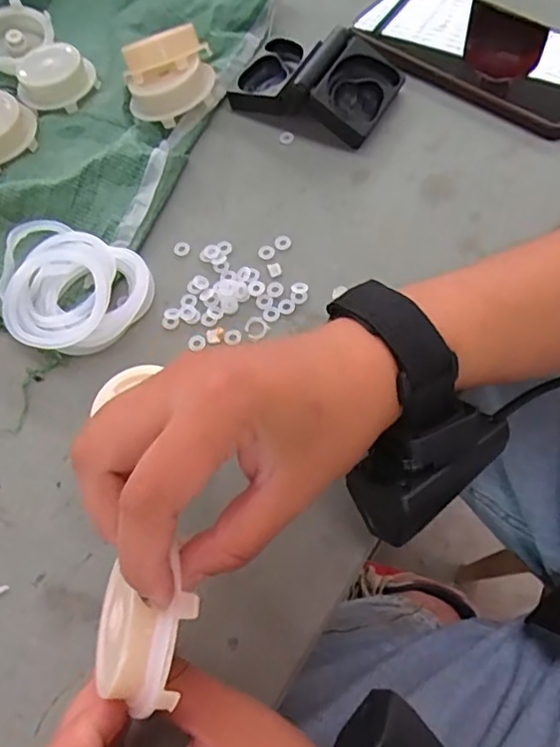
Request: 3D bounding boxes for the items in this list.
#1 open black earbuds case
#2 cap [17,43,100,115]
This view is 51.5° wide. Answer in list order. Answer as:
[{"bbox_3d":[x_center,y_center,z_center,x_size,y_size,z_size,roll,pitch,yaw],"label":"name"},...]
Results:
[{"bbox_3d":[0.021,-0.190,0.369,0.099,0.033,0.061,23,68,16],"label":"open black earbuds case"},{"bbox_3d":[-0.153,-0.203,0.393,0.052,0.016,0.052,-2,63,4],"label":"cap"}]

